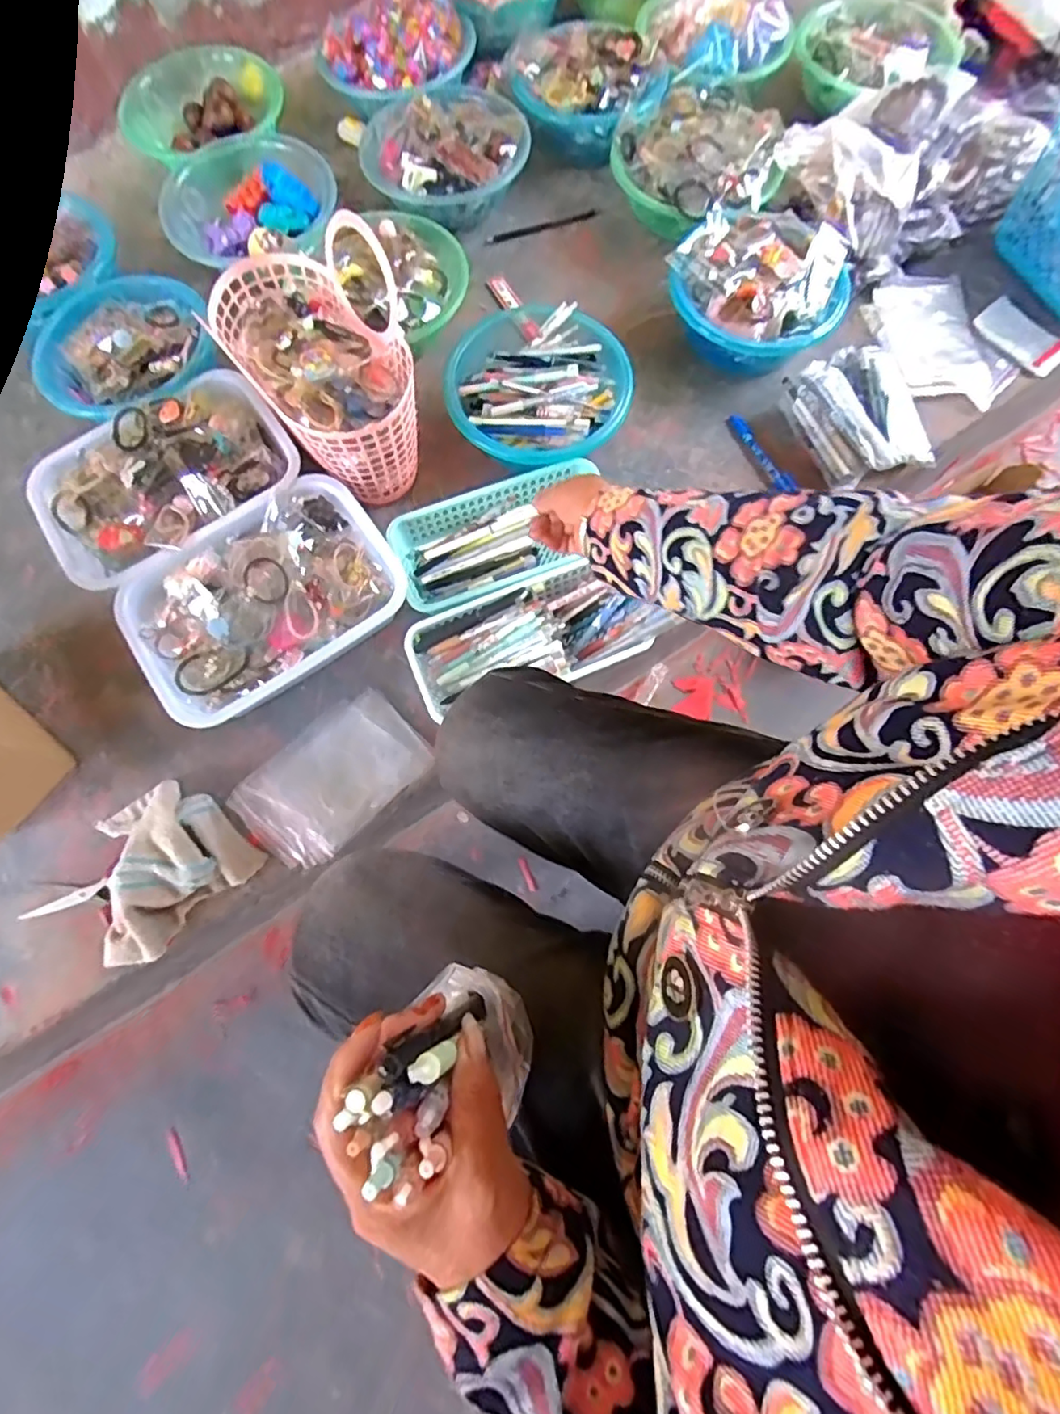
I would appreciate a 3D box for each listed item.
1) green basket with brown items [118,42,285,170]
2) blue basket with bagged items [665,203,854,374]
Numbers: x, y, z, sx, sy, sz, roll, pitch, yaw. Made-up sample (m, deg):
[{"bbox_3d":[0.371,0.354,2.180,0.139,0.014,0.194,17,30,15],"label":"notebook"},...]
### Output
[{"bbox_3d":[-0.512,-0.942,0.946,0.254,0.073,0.198,-24,75,-9],"label":"green basket with brown items"},{"bbox_3d":[0.301,-0.556,0.801,0.218,0.087,0.218,0,72,-1],"label":"blue basket with bagged items"}]

